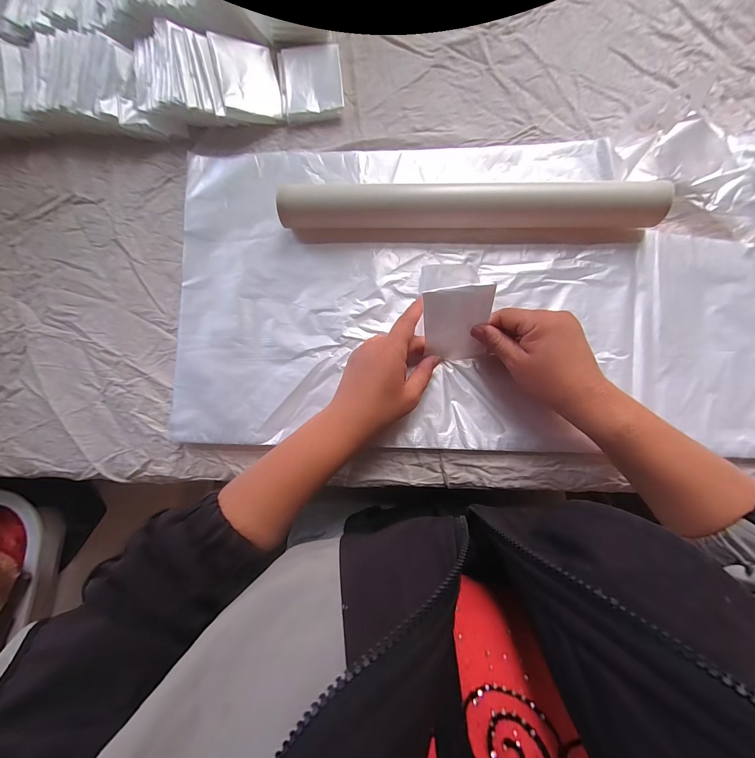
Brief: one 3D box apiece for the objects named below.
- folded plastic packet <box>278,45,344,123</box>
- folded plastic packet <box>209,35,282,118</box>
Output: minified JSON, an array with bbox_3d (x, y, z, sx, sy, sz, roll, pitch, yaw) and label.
[{"bbox_3d":[-0.073,-0.332,0.368,0.067,0.016,0.077,-7,83,3],"label":"folded plastic packet"},{"bbox_3d":[-0.143,-0.333,0.360,0.062,0.004,0.083,-12,88,-26],"label":"folded plastic packet"}]

